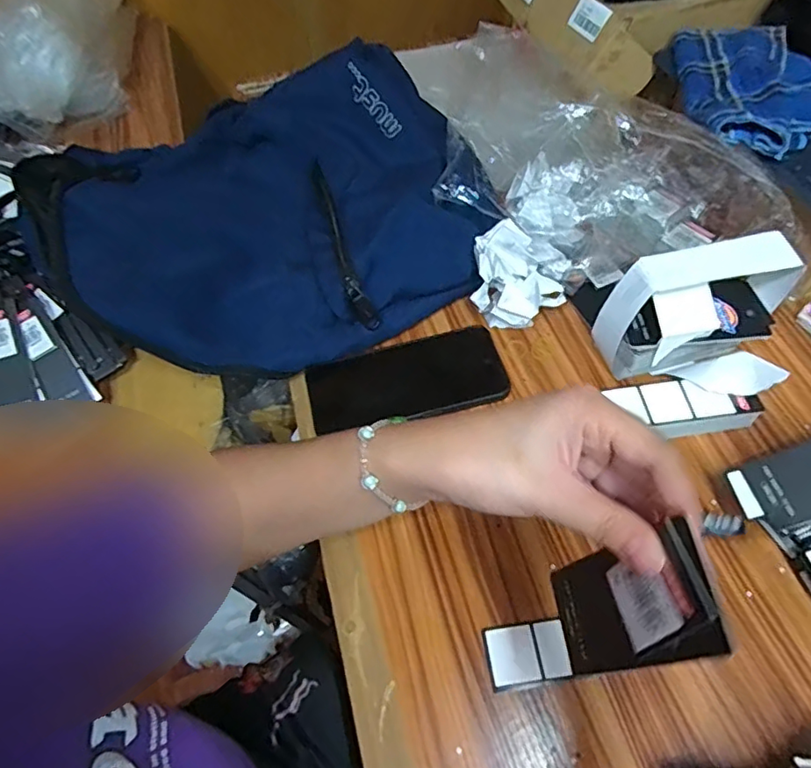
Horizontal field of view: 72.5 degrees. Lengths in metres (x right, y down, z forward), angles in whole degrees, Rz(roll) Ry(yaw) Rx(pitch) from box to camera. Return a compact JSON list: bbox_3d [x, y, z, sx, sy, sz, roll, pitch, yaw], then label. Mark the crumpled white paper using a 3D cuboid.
[{"bbox_3d":[0.103,-0.092,0.504,0.082,0.070,0.071,6,58,8],"label":"crumpled white paper"}]

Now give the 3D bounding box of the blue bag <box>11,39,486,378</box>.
[{"bbox_3d":[-0.144,-0.170,0.548,0.406,0.086,0.338,-24,59,-11],"label":"blue bag"}]

